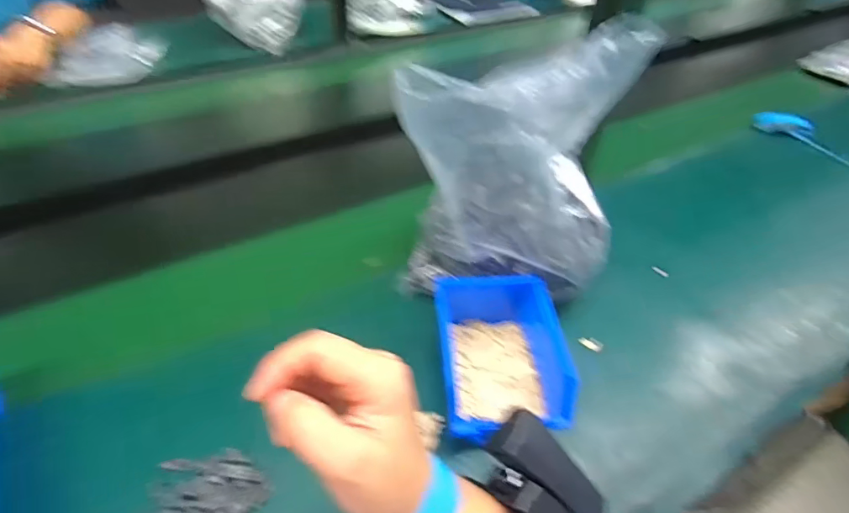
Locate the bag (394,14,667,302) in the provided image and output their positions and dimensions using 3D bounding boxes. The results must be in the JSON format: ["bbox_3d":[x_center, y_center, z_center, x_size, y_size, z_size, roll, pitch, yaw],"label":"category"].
[{"bbox_3d":[0.081,-0.085,0.489,0.221,0.260,0.174,5,44,1],"label":"bag"}]

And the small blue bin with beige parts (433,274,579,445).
[{"bbox_3d":[0.071,0.089,0.464,0.110,0.076,0.166,-2,44,-6],"label":"small blue bin with beige parts"}]

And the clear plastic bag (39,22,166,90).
[{"bbox_3d":[-0.604,-0.380,0.927,0.125,0.068,0.210,8,44,4],"label":"clear plastic bag"}]

